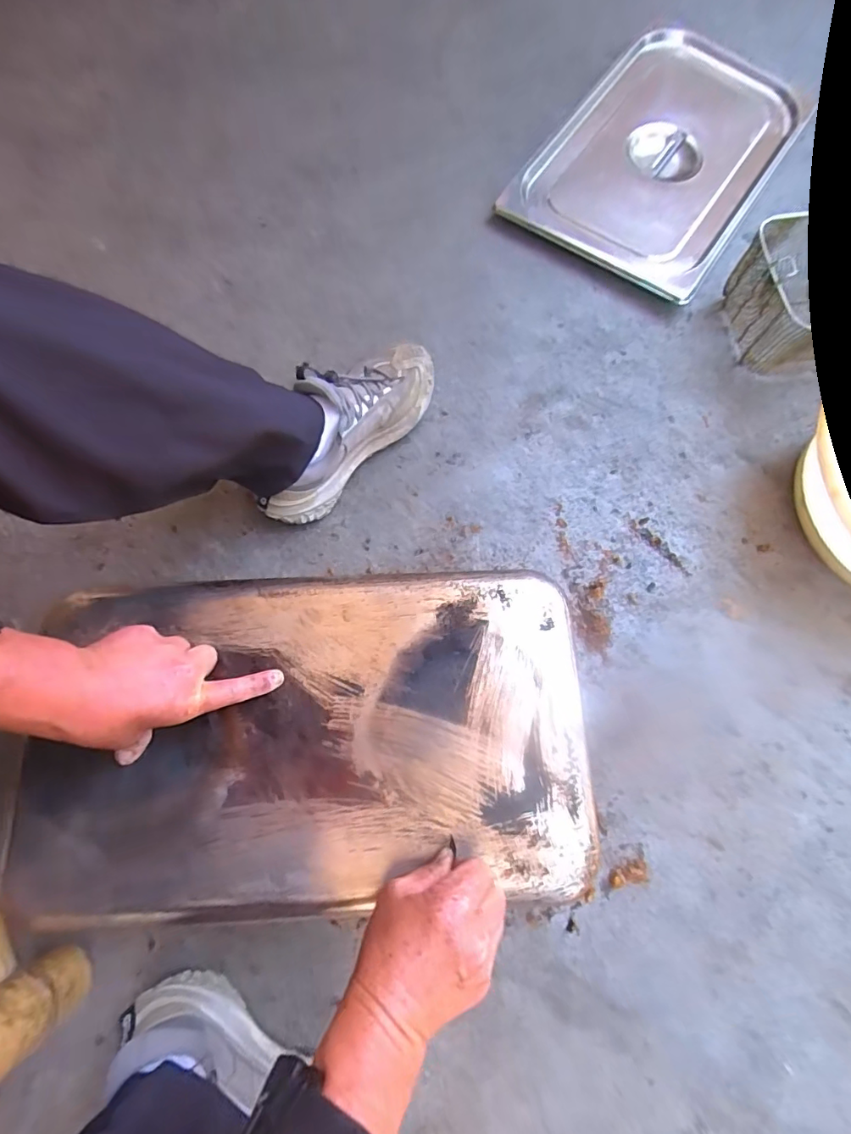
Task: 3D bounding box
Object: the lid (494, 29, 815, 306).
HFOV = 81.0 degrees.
[{"bbox_3d":[0.395,-0.688,0.824,0.345,0.034,0.483,34,82,8],"label":"lid"}]

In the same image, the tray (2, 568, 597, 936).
[{"bbox_3d":[-0.102,0.147,0.439,0.475,0.021,0.280,-3,73,-1],"label":"tray"}]

